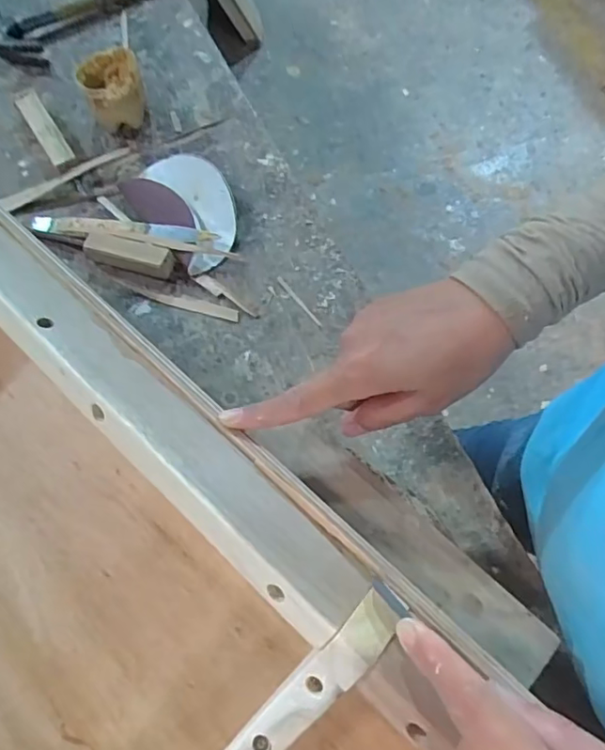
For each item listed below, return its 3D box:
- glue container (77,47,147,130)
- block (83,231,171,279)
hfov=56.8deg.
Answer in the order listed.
[{"bbox_3d":[-0.172,-0.259,0.515,0.054,0.053,0.057,-17,67,-5],"label":"glue container"},{"bbox_3d":[-0.143,-0.100,0.462,0.077,0.018,0.024,19,69,10],"label":"block"}]

